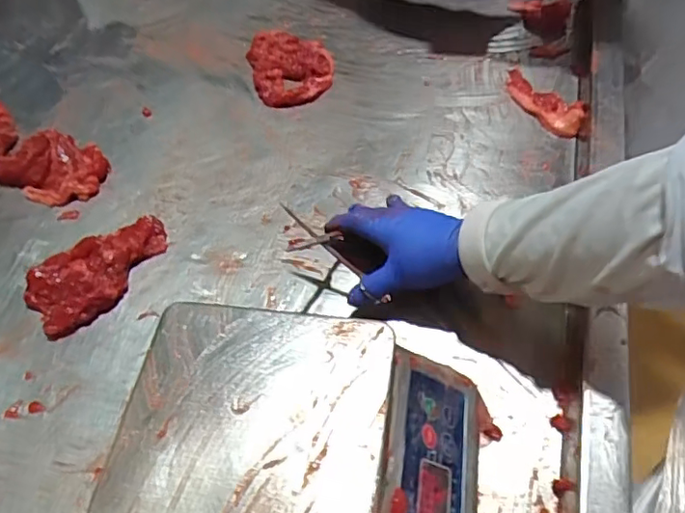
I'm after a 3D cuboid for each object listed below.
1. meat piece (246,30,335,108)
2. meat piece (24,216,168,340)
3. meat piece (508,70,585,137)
[{"bbox_3d":[-0.069,-0.260,0.798,0.110,0.038,0.132,-12,56,-6],"label":"meat piece"},{"bbox_3d":[-0.257,0.012,0.620,0.154,0.025,0.081,-37,62,-21],"label":"meat piece"},{"bbox_3d":[0.246,-0.196,0.724,0.040,0.023,0.126,-28,59,-16],"label":"meat piece"}]

